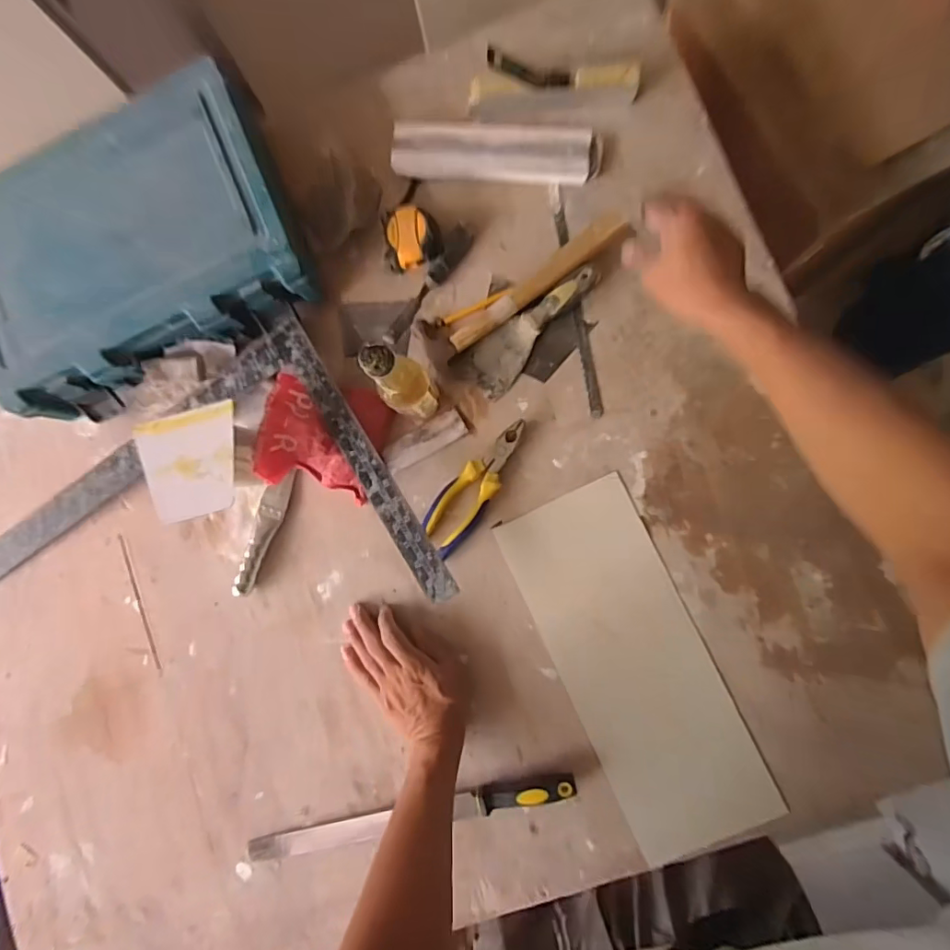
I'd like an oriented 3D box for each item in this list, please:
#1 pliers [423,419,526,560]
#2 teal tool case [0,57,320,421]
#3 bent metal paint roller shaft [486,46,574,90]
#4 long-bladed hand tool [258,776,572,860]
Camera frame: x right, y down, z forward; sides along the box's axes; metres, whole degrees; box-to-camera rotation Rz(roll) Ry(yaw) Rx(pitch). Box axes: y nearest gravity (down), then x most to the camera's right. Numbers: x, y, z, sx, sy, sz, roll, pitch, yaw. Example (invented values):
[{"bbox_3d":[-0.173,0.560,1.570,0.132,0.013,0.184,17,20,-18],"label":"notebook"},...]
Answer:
[{"bbox_3d":[0.002,0.012,0.651,0.057,0.023,0.184,37,90,9],"label":"pliers"},{"bbox_3d":[-0.437,-0.288,0.674,0.420,0.100,0.311,-25,82,4],"label":"teal tool case"},{"bbox_3d":[0.068,-0.498,0.643,0.111,0.022,0.017,6,88,-15],"label":"bent metal paint roller shaft"},{"bbox_3d":[-0.082,0.417,0.632,0.413,0.033,0.036,-16,83,5],"label":"long-bladed hand tool"}]

